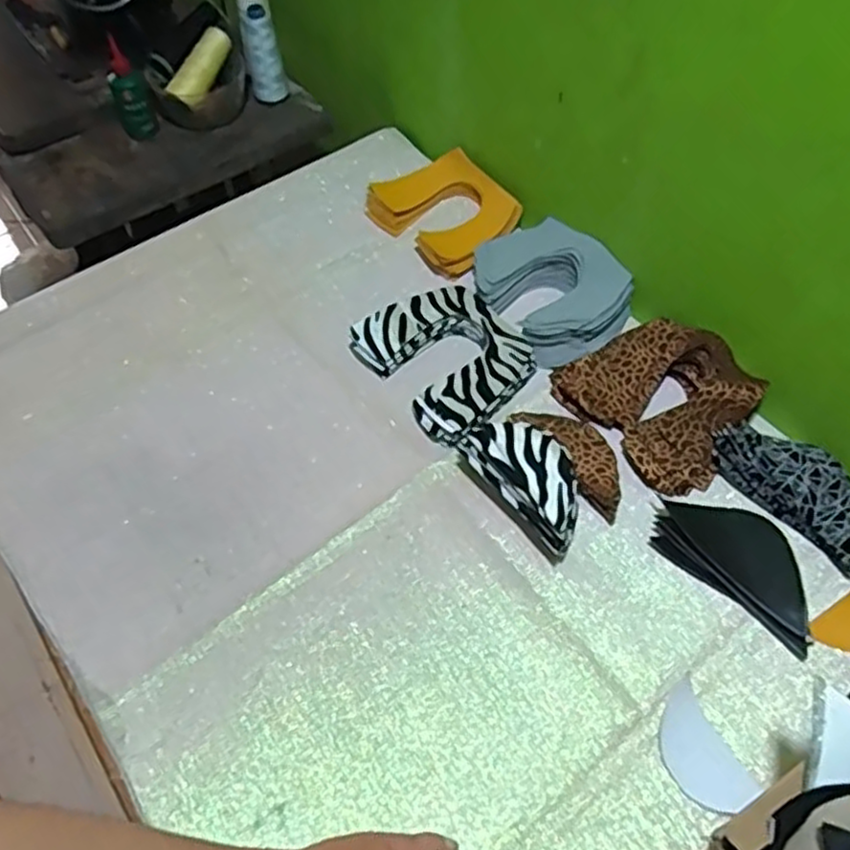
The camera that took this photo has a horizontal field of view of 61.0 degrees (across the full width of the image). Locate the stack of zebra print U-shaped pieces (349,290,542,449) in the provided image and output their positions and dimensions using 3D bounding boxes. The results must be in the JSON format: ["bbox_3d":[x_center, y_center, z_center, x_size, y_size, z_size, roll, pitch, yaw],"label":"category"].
[{"bbox_3d":[0.027,-0.066,0.693,0.140,0.036,0.156,-33,61,-20],"label":"stack of zebra print U-shaped pieces"}]

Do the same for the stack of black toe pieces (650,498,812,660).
[{"bbox_3d":[0.254,0.105,0.576,0.141,0.016,0.076,39,65,24],"label":"stack of black toe pieces"}]

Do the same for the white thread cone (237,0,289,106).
[{"bbox_3d":[-0.208,-0.479,0.928,0.047,0.127,0.046,-11,56,-7],"label":"white thread cone"}]

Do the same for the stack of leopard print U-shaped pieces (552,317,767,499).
[{"bbox_3d":[0.215,-0.032,0.645,0.135,0.042,0.163,-30,60,-18],"label":"stack of leopard print U-shaped pieces"}]

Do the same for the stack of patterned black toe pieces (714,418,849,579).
[{"bbox_3d":[0.314,0.049,0.601,0.070,0.027,0.145,-36,63,-21],"label":"stack of patterned black toe pieces"}]

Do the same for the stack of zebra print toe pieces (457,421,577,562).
[{"bbox_3d":[0.086,0.044,0.598,0.064,0.063,0.123,-36,63,-21],"label":"stack of zebra print toe pieces"}]

